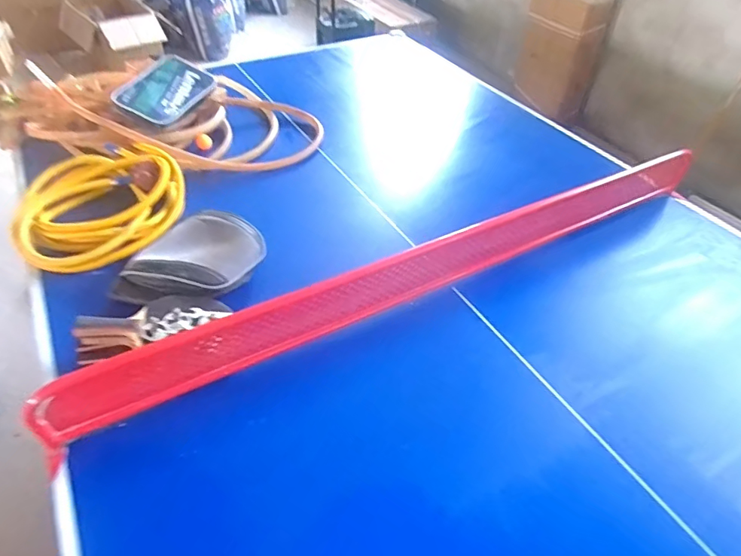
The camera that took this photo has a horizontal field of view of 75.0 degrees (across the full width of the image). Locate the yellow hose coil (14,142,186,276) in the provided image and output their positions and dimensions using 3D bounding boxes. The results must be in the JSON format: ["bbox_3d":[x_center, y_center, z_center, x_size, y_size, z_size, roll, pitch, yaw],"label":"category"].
[{"bbox_3d":[-0.615,-0.183,1.115,0.355,0.082,0.400,-12,47,-14],"label":"yellow hose coil"}]

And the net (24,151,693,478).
[{"bbox_3d":[0.169,-0.039,0.972,1.465,0.144,0.034,-23,50,-24],"label":"net"}]

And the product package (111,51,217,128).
[{"bbox_3d":[-0.589,-0.544,1.390,0.187,0.043,0.298,26,55,-1],"label":"product package"}]

